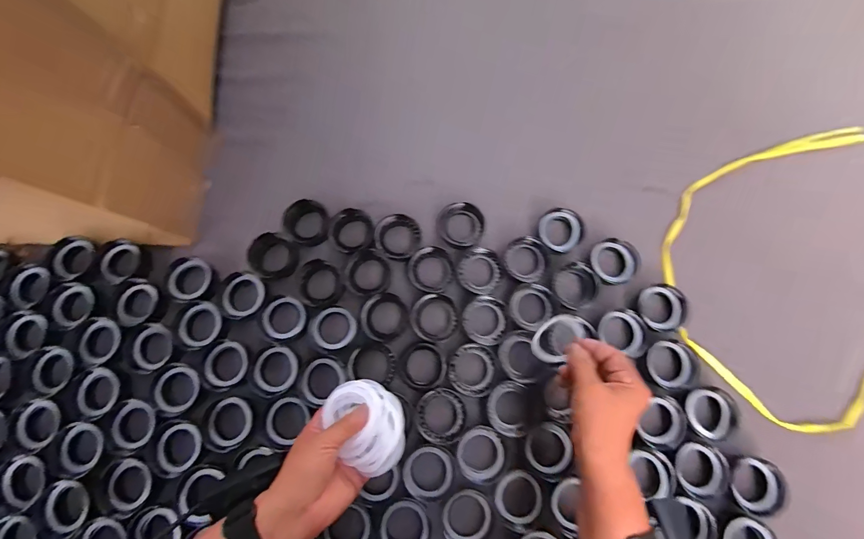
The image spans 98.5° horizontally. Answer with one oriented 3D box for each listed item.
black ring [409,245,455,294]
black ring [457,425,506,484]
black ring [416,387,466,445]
[{"bbox_3d":[0.000,0.000,0.530,0.065,0.020,0.064,0,76,0],"label":"black ring"},{"bbox_3d":[0.063,0.236,0.474,0.061,0.012,0.063,0,76,0],"label":"black ring"},{"bbox_3d":[0.011,0.192,0.490,0.064,0.009,0.067,0,76,0],"label":"black ring"}]

